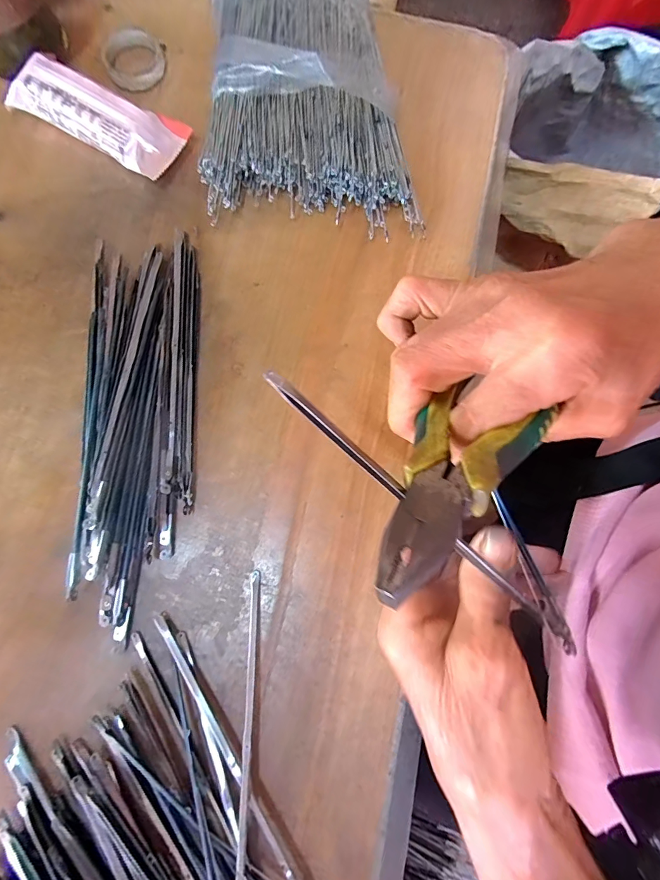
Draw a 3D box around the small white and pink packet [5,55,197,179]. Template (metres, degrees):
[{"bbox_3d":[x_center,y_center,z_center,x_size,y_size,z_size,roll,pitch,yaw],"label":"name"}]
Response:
[{"bbox_3d":[-0.173,-0.242,0.295,0.126,0.034,0.048,28,79,5],"label":"small white and pink packet"}]

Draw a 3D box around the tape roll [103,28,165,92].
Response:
[{"bbox_3d":[-0.155,-0.301,0.317,0.043,0.017,0.045,0,78,0],"label":"tape roll"}]

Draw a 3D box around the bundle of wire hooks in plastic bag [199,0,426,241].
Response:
[{"bbox_3d":[-0.026,-0.270,0.297,0.149,0.046,0.247,-9,78,-2],"label":"bundle of wire hooks in plastic bag"}]

